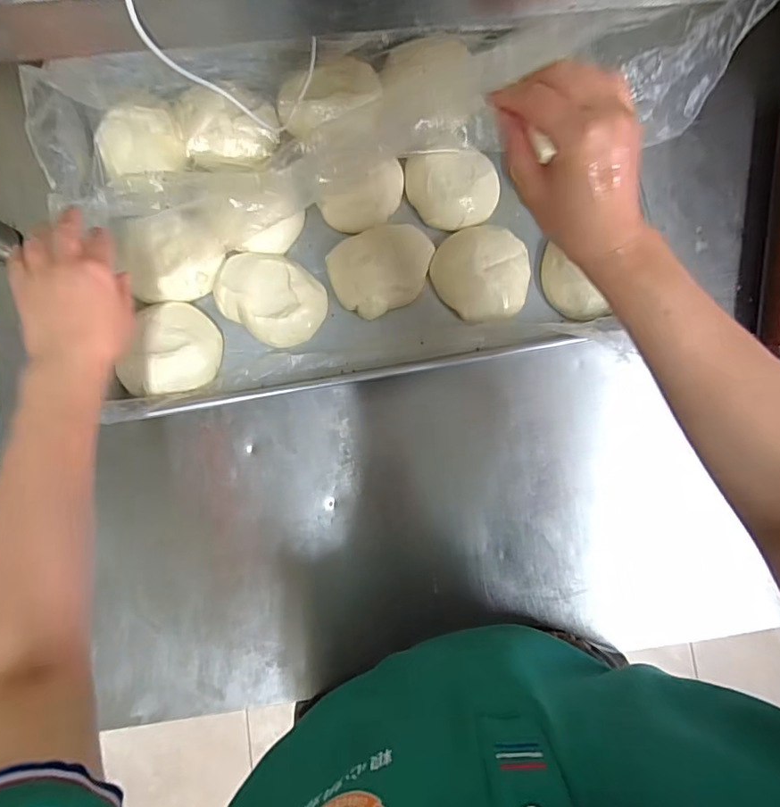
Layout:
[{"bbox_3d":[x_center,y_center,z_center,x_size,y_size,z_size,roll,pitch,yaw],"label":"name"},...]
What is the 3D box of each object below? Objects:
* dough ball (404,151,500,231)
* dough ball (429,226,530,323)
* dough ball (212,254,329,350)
[{"bbox_3d":[0.069,-0.237,0.559,0.102,0.031,0.078,4,83,-2],"label":"dough ball"},{"bbox_3d":[0.108,-0.147,0.554,0.112,0.030,0.105,45,84,3],"label":"dough ball"},{"bbox_3d":[-0.128,-0.116,0.536,0.118,0.031,0.088,34,83,2],"label":"dough ball"}]

